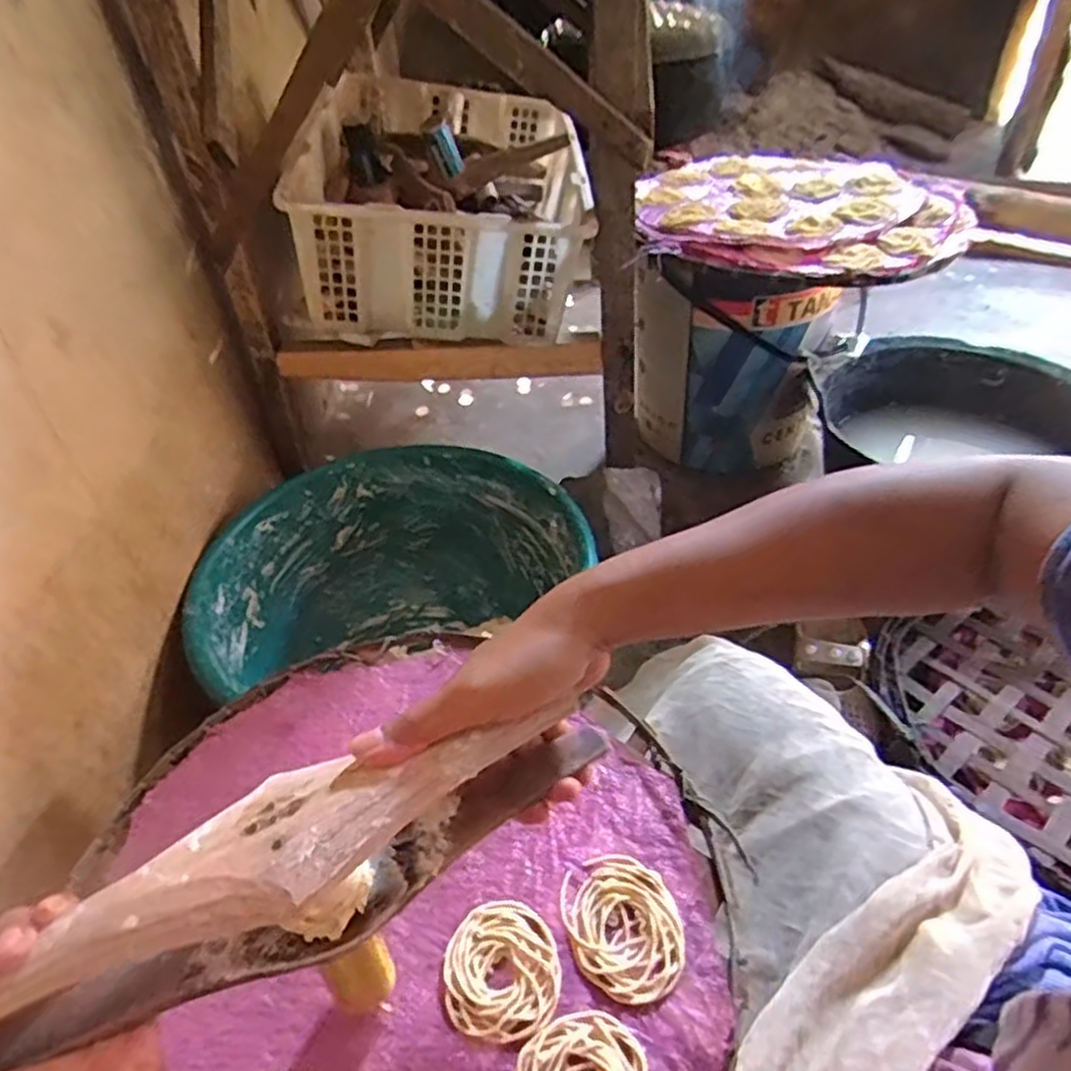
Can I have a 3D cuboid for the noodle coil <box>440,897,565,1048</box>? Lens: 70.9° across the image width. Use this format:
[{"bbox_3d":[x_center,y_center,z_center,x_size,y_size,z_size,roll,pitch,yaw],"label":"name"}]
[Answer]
[{"bbox_3d":[-0.019,0.247,0.429,0.065,0.006,0.071,-2,42,2],"label":"noodle coil"}]

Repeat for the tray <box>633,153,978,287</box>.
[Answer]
[{"bbox_3d":[0.316,-0.406,0.928,0.368,0.039,0.375,3,42,7],"label":"tray"}]

